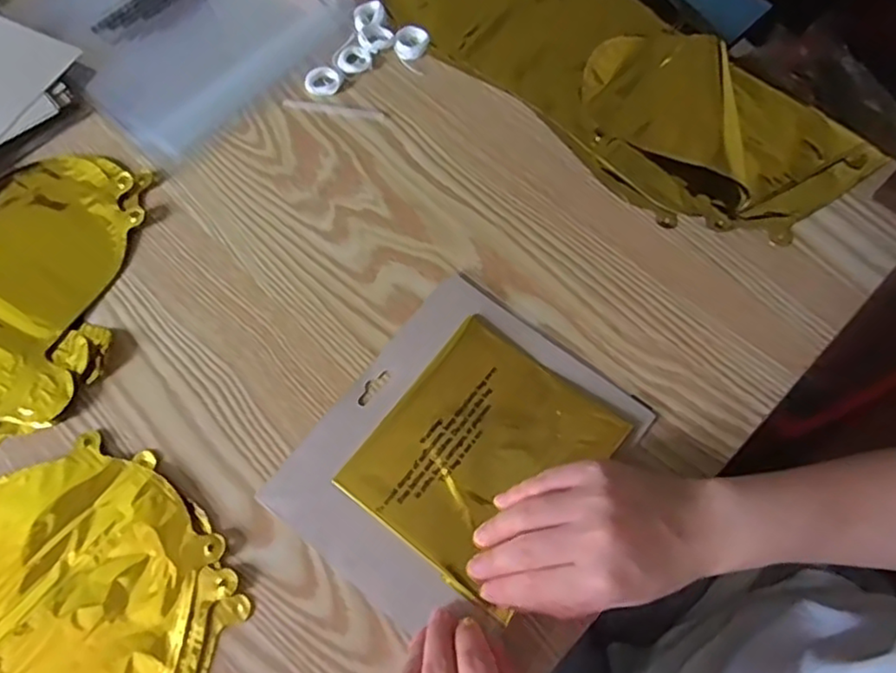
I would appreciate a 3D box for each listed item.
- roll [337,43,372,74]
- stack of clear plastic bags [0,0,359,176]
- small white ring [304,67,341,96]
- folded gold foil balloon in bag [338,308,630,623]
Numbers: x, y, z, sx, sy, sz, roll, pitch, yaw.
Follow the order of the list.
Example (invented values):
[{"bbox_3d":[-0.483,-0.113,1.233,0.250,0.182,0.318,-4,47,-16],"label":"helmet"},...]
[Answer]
[{"bbox_3d":[-0.076,-0.222,0.518,0.025,0.005,0.028,-35,71,-13],"label":"roll"},{"bbox_3d":[-0.238,-0.281,0.551,0.258,0.012,0.220,37,72,15],"label":"stack of clear plastic bags"},{"bbox_3d":[-0.098,-0.200,0.509,0.028,0.007,0.025,-16,68,-6],"label":"small white ring"},{"bbox_3d":[0.021,0.071,0.400,0.122,0.006,0.141,37,72,15],"label":"folded gold foil balloon in bag"}]

